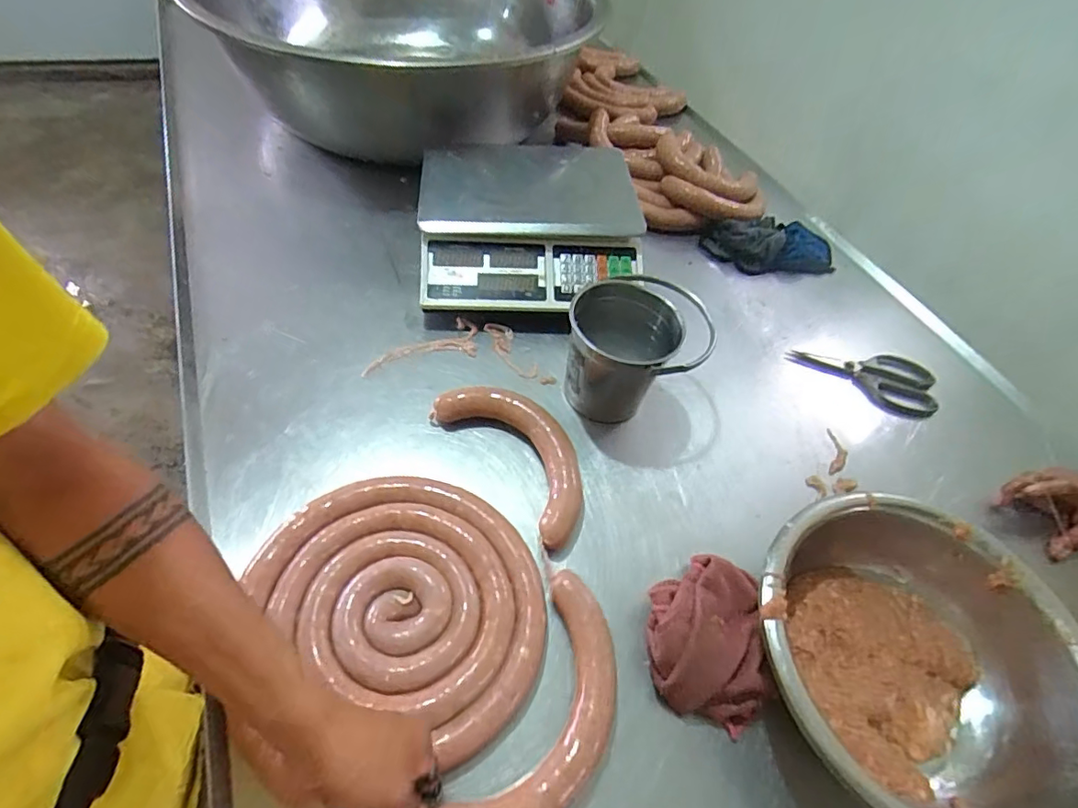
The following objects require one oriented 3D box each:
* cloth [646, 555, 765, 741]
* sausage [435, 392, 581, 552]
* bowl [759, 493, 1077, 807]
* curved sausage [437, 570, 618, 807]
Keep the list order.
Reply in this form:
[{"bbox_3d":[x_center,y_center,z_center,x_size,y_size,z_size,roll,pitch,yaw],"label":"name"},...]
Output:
[{"bbox_3d":[0.158,0.220,0.532,0.112,0.057,0.155,11,53,3],"label":"cloth"},{"bbox_3d":[-0.018,0.054,0.648,0.109,0.044,0.227,-33,62,-26],"label":"sausage"},{"bbox_3d":[0.335,0.237,0.501,0.277,0.101,0.273,3,53,-3],"label":"bowl"},{"bbox_3d":[0.015,0.275,0.484,0.106,0.049,0.254,25,55,13],"label":"curved sausage"}]

